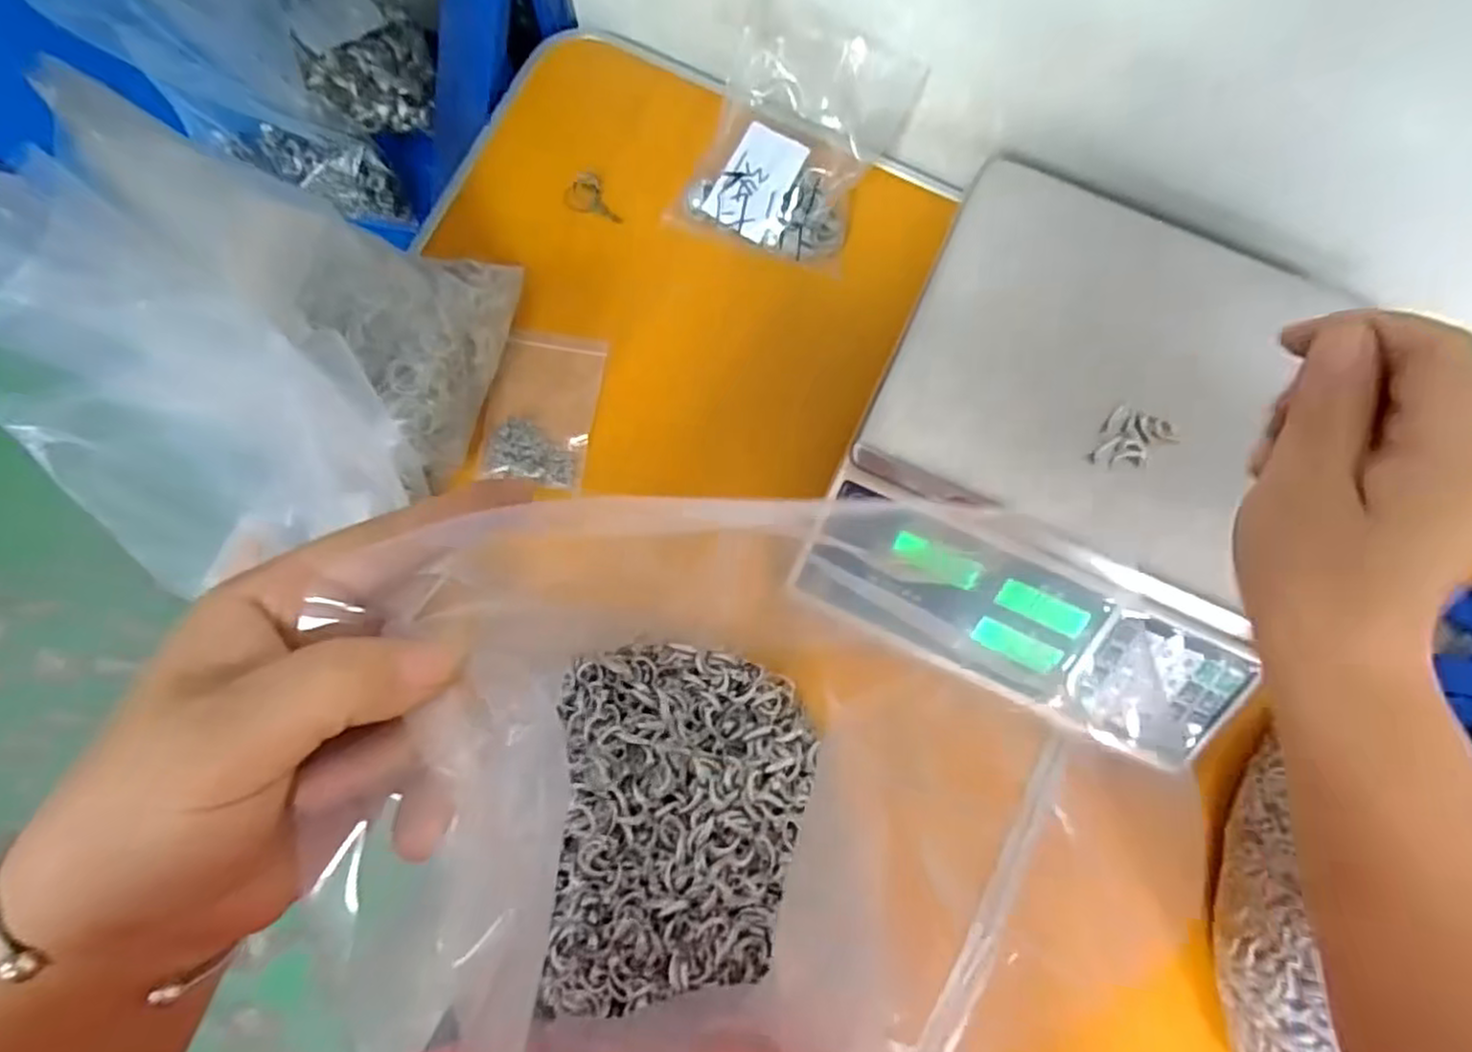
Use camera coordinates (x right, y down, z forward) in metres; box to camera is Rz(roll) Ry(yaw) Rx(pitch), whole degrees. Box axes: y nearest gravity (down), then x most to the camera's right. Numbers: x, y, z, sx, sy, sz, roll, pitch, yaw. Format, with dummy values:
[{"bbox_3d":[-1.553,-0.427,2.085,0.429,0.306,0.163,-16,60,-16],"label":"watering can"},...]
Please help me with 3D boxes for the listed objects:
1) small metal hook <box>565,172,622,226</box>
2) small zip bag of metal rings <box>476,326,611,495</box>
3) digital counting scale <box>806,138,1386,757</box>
[{"bbox_3d":[-0.110,-0.261,0.560,0.048,0.006,0.034,14,80,2],"label":"small metal hook"},{"bbox_3d":[-0.145,-0.089,0.536,0.075,0.016,0.116,11,84,-13],"label":"small zip bag of metal rings"},{"bbox_3d":[0.223,-0.043,0.461,0.272,0.094,0.307,24,80,4],"label":"digital counting scale"}]

